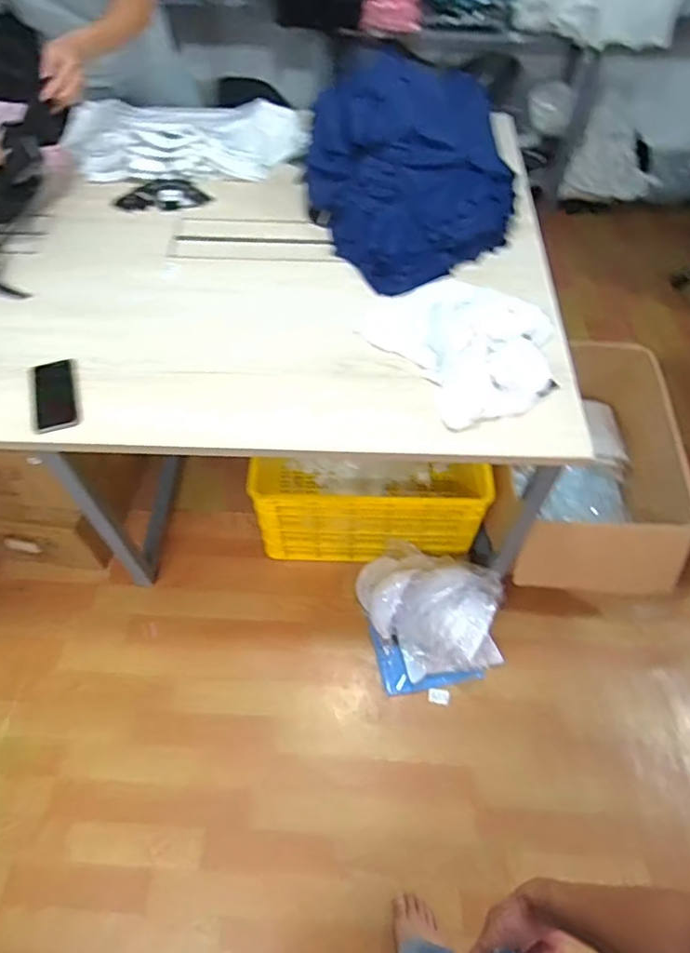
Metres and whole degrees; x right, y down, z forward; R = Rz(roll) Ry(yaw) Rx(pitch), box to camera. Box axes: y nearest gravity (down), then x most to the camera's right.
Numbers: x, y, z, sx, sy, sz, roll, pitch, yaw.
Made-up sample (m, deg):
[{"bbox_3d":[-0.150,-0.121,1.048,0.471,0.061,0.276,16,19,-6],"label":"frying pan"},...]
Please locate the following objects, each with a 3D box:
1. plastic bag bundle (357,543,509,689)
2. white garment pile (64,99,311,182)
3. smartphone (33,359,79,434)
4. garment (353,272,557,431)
[{"bbox_3d":[0.229,0.332,1.520,0.325,0.188,0.374,-17,59,-11],"label":"plastic bag bundle"},{"bbox_3d":[-0.434,-0.928,1.542,0.643,0.084,0.382,4,57,2],"label":"white garment pile"},{"bbox_3d":[-0.547,-0.155,1.093,0.077,0.012,0.175,-15,58,-10],"label":"smartphone"},{"bbox_3d":[0.243,-0.292,1.121,0.311,0.123,0.379,-26,61,-16],"label":"garment"}]

